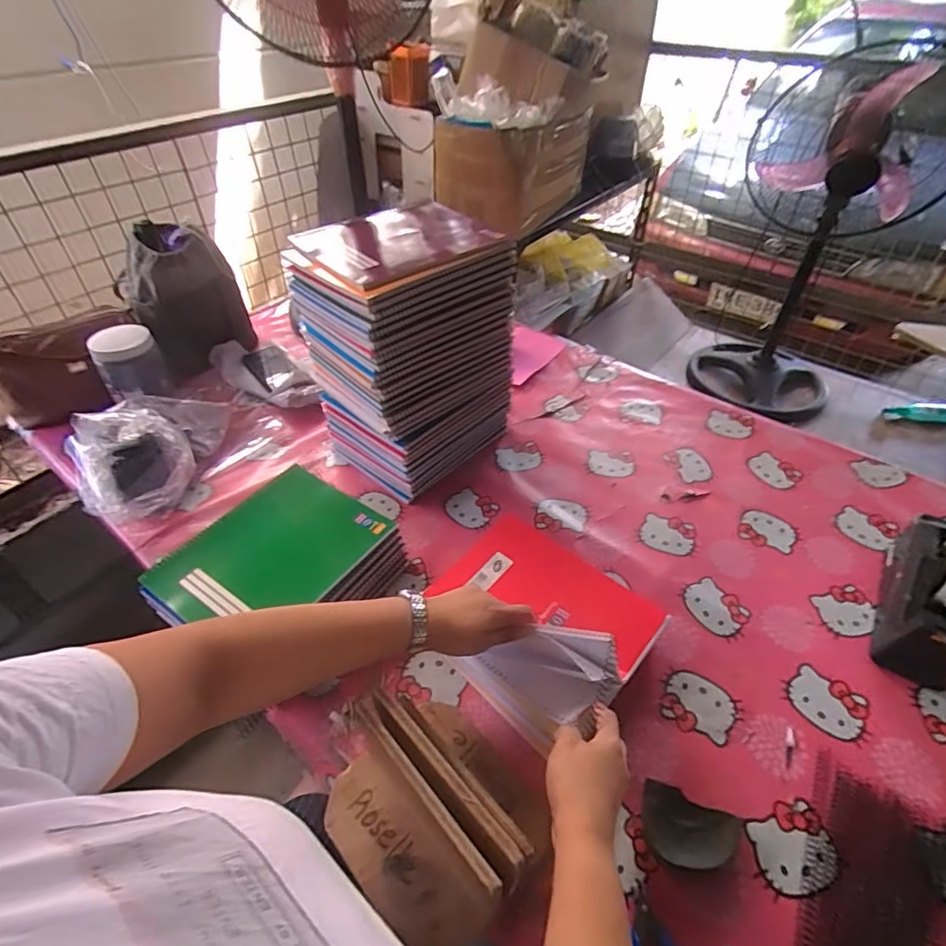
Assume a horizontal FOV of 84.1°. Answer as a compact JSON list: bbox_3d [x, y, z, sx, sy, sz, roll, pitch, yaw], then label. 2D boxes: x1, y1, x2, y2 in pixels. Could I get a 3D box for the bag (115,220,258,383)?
[{"bbox_3d":[-0.574,-0.348,1.047,0.196,0.233,0.180,-24,49,-23],"label":"bag"}]

